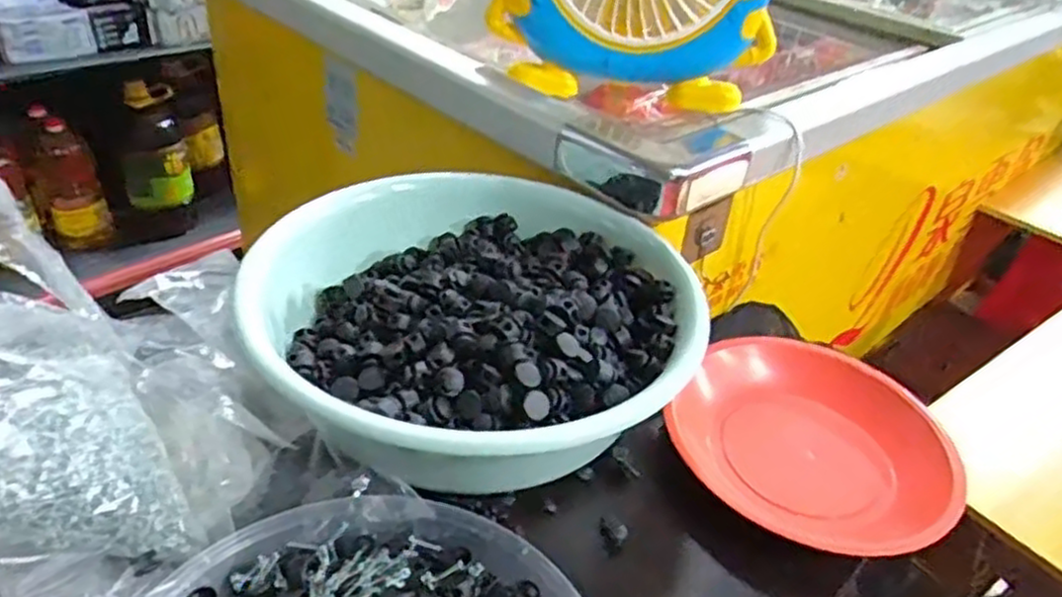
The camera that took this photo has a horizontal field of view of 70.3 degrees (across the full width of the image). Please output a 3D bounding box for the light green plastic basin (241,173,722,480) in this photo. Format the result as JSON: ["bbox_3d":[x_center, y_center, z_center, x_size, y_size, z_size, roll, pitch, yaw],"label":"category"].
[{"bbox_3d":[-0.043,0.009,0.529,0.293,0.077,0.296,5,36,-3],"label":"light green plastic basin"}]

